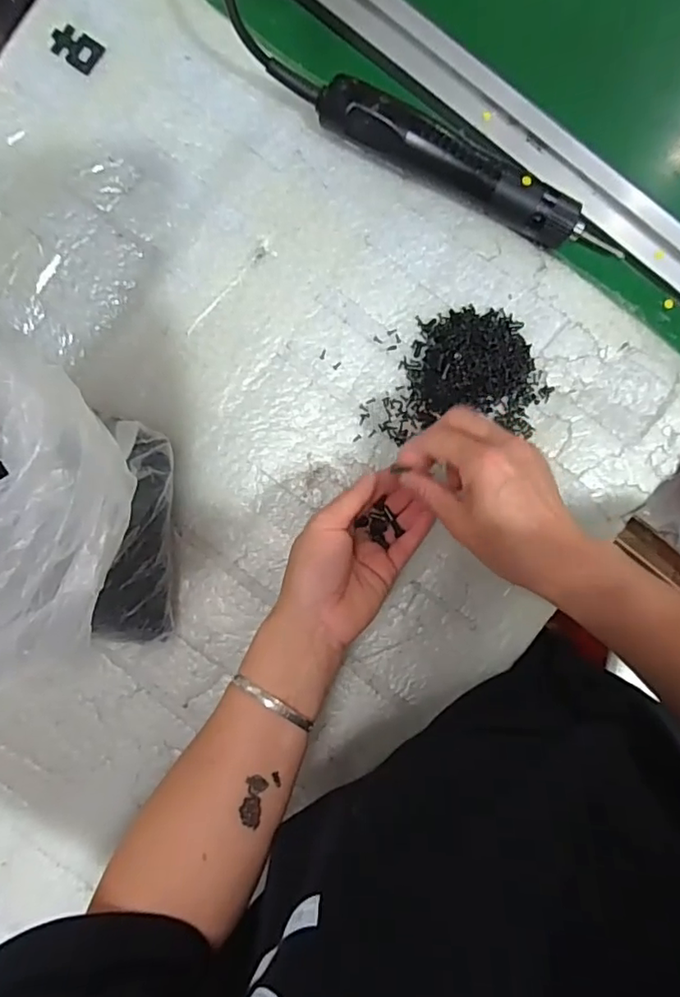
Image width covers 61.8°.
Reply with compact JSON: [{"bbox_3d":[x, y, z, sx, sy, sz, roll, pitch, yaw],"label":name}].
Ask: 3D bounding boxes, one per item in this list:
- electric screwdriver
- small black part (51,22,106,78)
[{"bbox_3d":[0.095,-0.233,0.405,0.227,0.041,0.036,26,91,1],"label":"electric screwdriver"},{"bbox_3d":[-0.203,-0.345,0.436,0.041,0.004,0.027,29,91,1],"label":"small black part"}]

